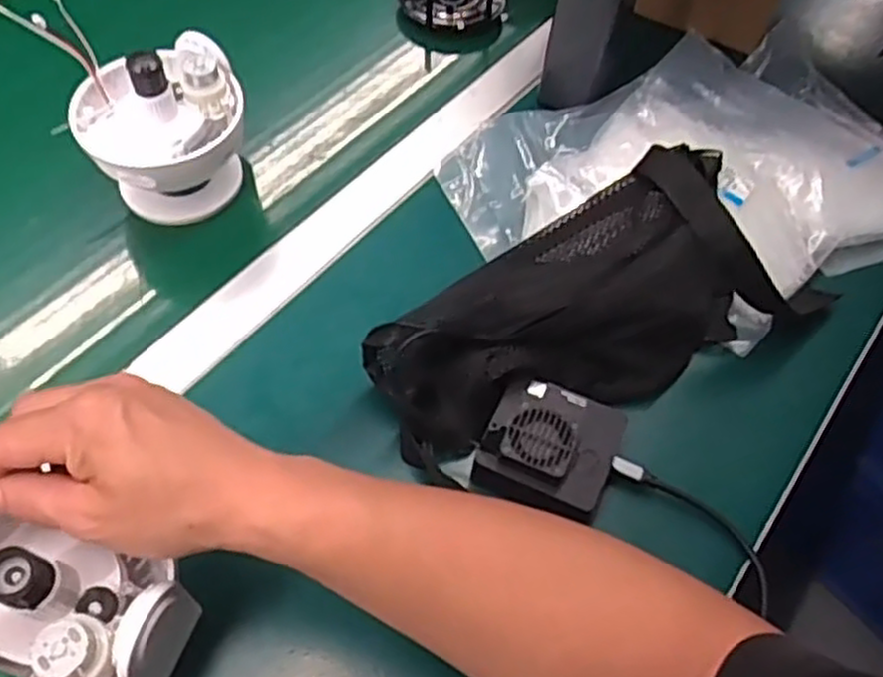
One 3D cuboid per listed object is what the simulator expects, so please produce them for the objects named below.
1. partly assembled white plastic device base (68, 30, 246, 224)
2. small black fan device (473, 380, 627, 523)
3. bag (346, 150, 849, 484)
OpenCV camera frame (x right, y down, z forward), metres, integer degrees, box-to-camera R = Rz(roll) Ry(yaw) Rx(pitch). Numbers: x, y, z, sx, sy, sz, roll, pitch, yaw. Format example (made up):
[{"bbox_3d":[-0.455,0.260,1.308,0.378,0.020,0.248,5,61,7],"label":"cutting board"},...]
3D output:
[{"bbox_3d":[-0.204,-0.154,0.571,0.113,0.118,0.094,-20,62,-17],"label":"partly assembled white plastic device base"},{"bbox_3d":[0.068,0.066,0.474,0.078,0.039,0.075,24,59,9],"label":"small black fan device"},{"bbox_3d":[0.104,-0.025,0.508,0.304,0.087,0.127,-25,64,-19],"label":"bag"}]

